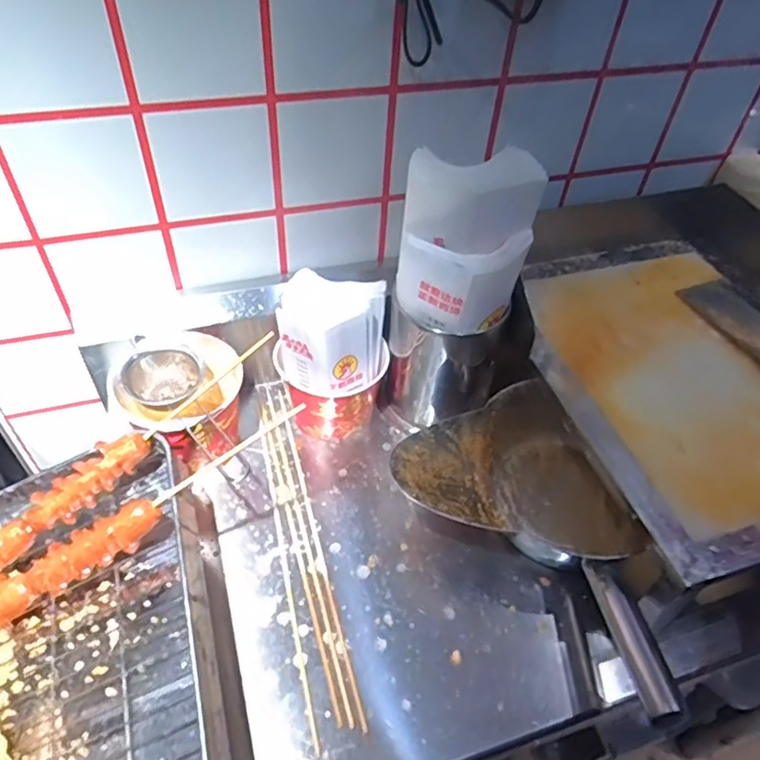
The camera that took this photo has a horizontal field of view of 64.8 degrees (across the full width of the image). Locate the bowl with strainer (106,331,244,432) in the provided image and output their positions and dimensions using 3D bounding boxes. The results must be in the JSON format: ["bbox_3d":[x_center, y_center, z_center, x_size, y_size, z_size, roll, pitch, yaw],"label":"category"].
[{"bbox_3d":[-0.212,0.025,0.656,0.128,0.104,0.123,2,48,-3],"label":"bowl with strainer"}]

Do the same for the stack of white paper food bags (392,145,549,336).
[{"bbox_3d":[0.084,-0.134,0.580,0.103,0.154,0.110,33,54,23],"label":"stack of white paper food bags"}]

